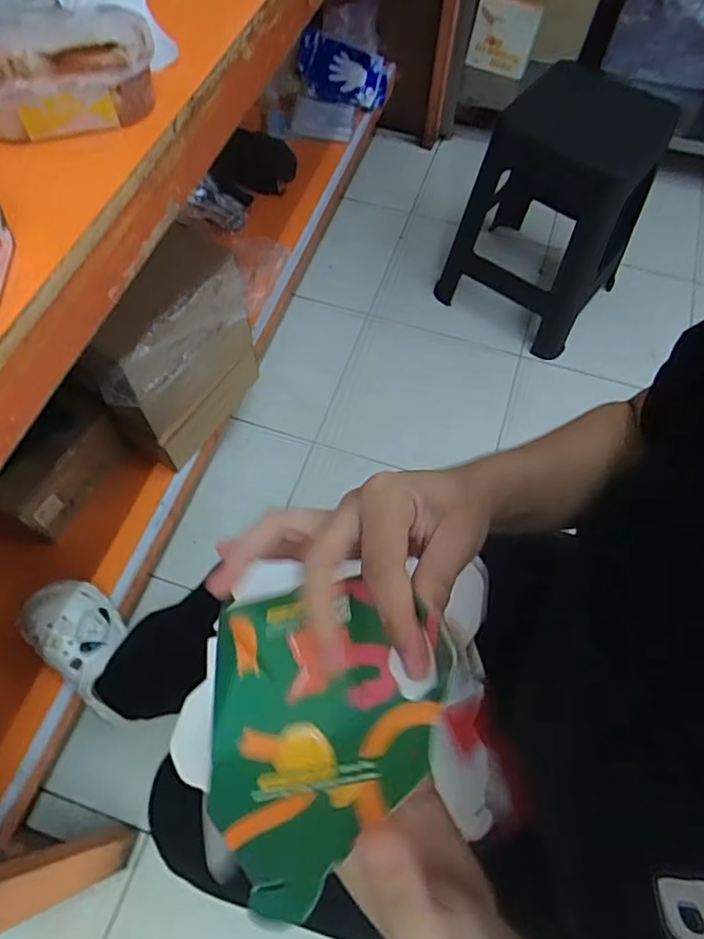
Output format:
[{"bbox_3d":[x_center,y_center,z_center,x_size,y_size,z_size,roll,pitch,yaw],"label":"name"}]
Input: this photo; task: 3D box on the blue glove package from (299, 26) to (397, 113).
[{"bbox_3d":[-0.007,-1.031,1.509,0.266,0.151,0.057,0,22,-25],"label":"blue glove package"}]

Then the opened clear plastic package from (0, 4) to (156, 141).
[{"bbox_3d":[-0.235,-0.317,0.465,0.152,0.042,0.107,-6,63,-4],"label":"opened clear plastic package"}]

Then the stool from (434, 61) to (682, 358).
[{"bbox_3d":[0.458,-0.579,1.328,0.354,0.453,0.354,30,66,14],"label":"stool"}]

